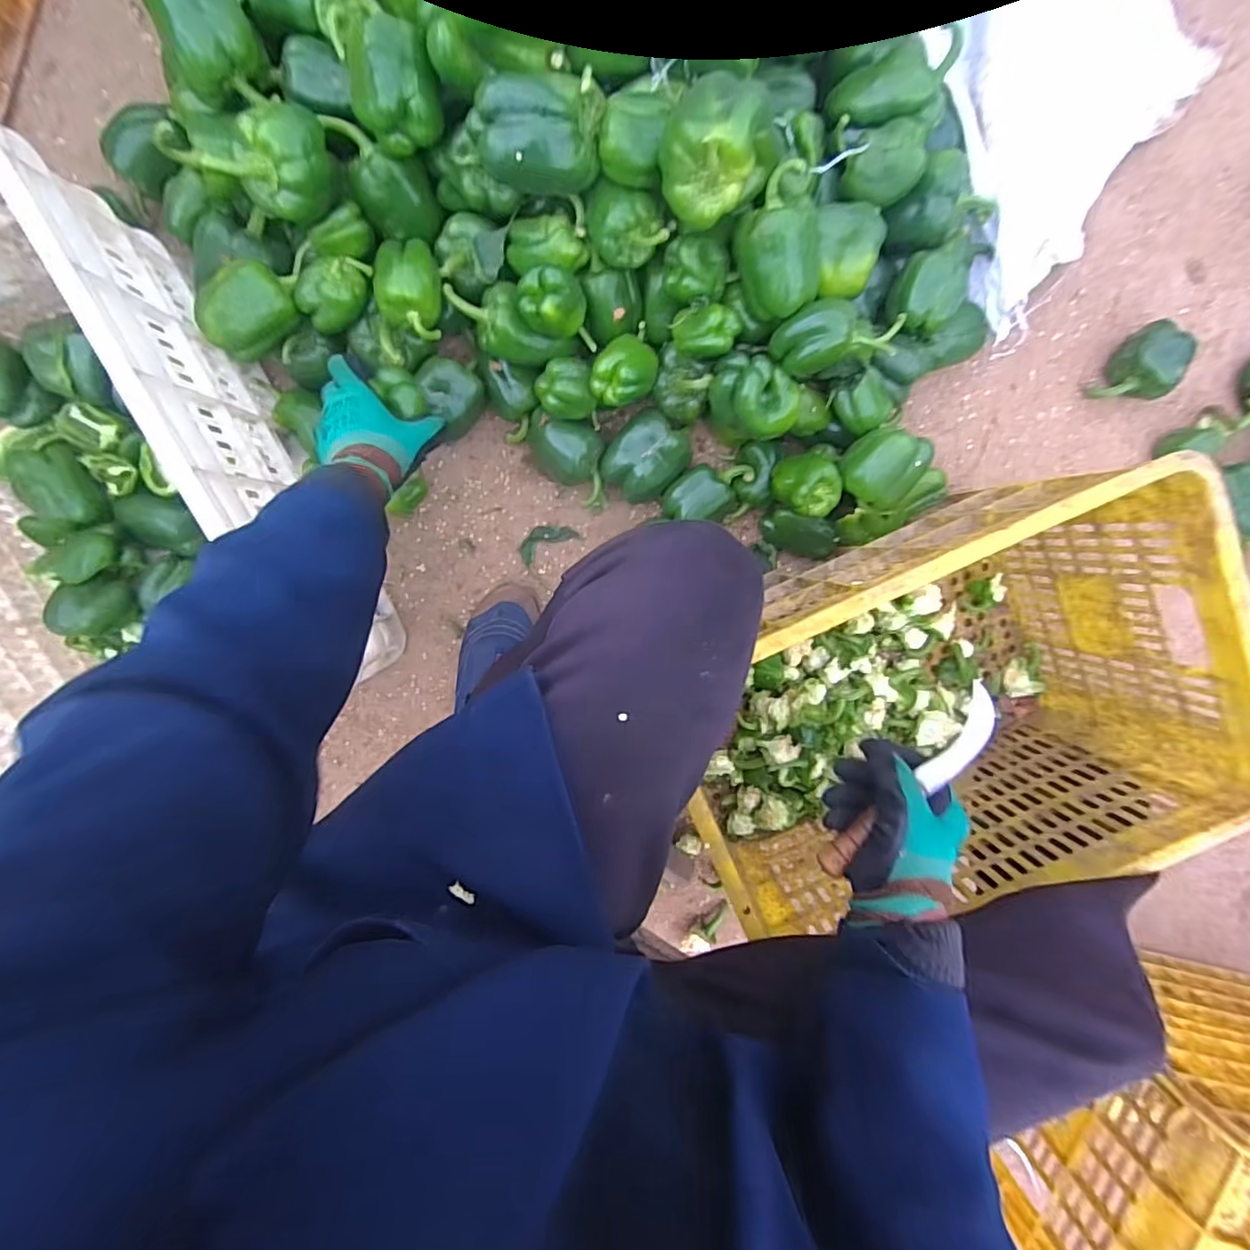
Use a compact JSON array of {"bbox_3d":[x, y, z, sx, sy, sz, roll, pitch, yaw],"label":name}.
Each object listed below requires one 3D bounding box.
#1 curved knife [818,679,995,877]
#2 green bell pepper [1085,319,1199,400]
[{"bbox_3d":[0.209,0.118,0.429,0.035,0.017,0.178,44,98,-9],"label":"curved knife"},{"bbox_3d":[0.631,-0.318,0.700,0.066,0.075,0.081,16,97,-6],"label":"green bell pepper"}]

